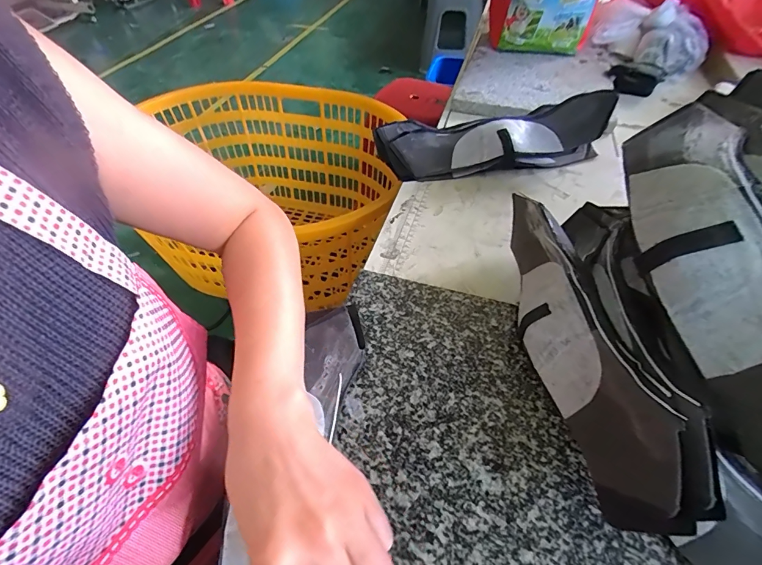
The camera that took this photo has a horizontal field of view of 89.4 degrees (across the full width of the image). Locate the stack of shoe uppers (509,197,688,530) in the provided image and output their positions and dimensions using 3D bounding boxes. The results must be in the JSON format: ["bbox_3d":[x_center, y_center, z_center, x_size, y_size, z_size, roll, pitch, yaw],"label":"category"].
[{"bbox_3d":[0.155,0.037,0.337,0.053,0.083,0.306,-5,49,-2],"label":"stack of shoe uppers"}]

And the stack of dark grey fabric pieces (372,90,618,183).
[{"bbox_3d":[0.152,-0.200,0.545,0.323,0.088,0.088,4,50,6],"label":"stack of dark grey fabric pieces"}]

